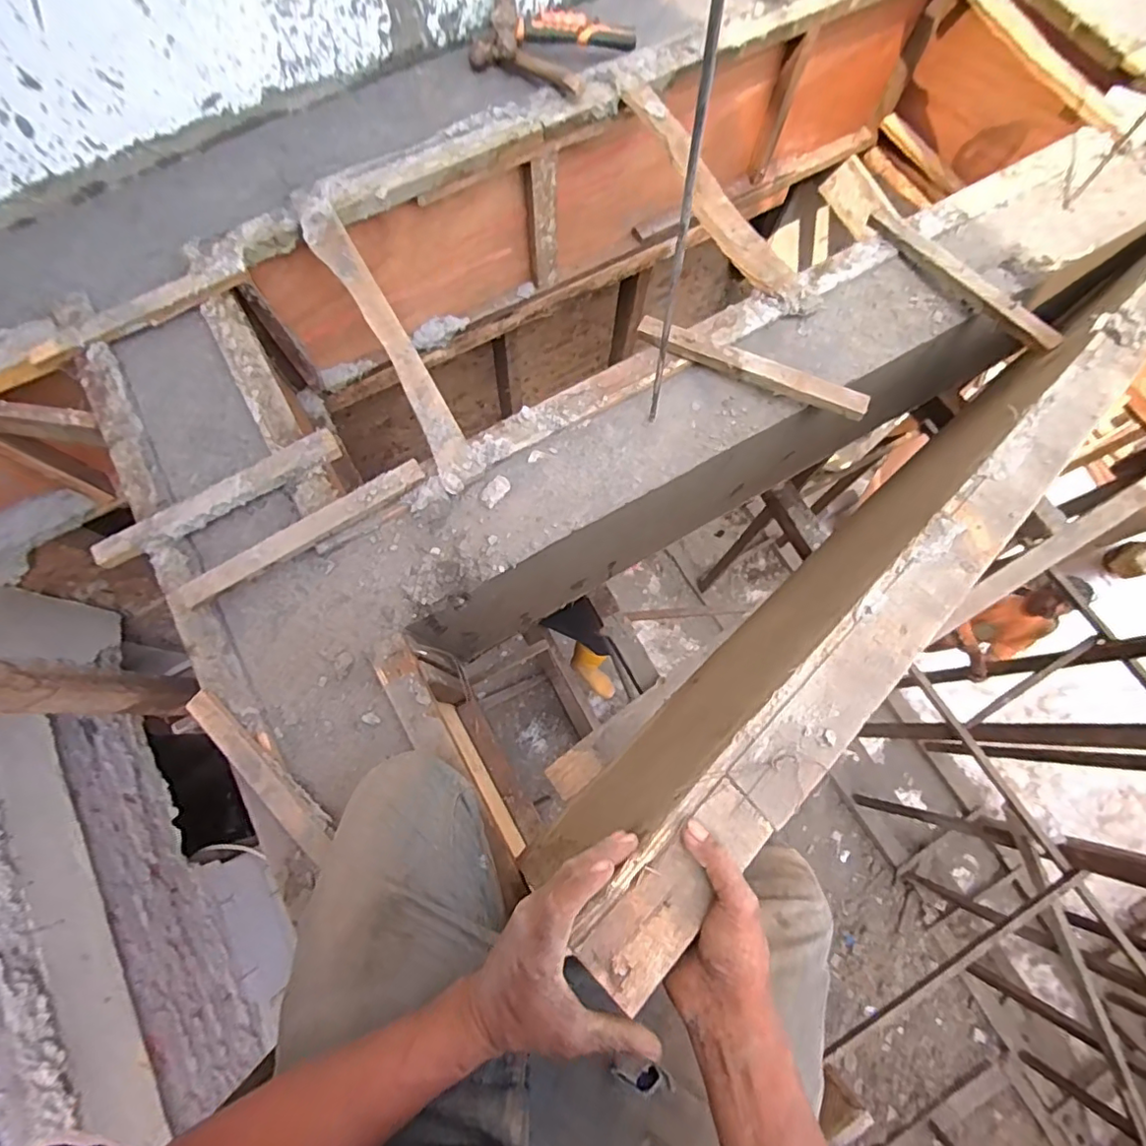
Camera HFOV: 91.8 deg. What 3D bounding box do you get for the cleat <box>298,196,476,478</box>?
[{"bbox_3d":[-0.293,-0.369,0.856,0.064,0.038,0.574,-29,79,-7],"label":"cleat"}]

